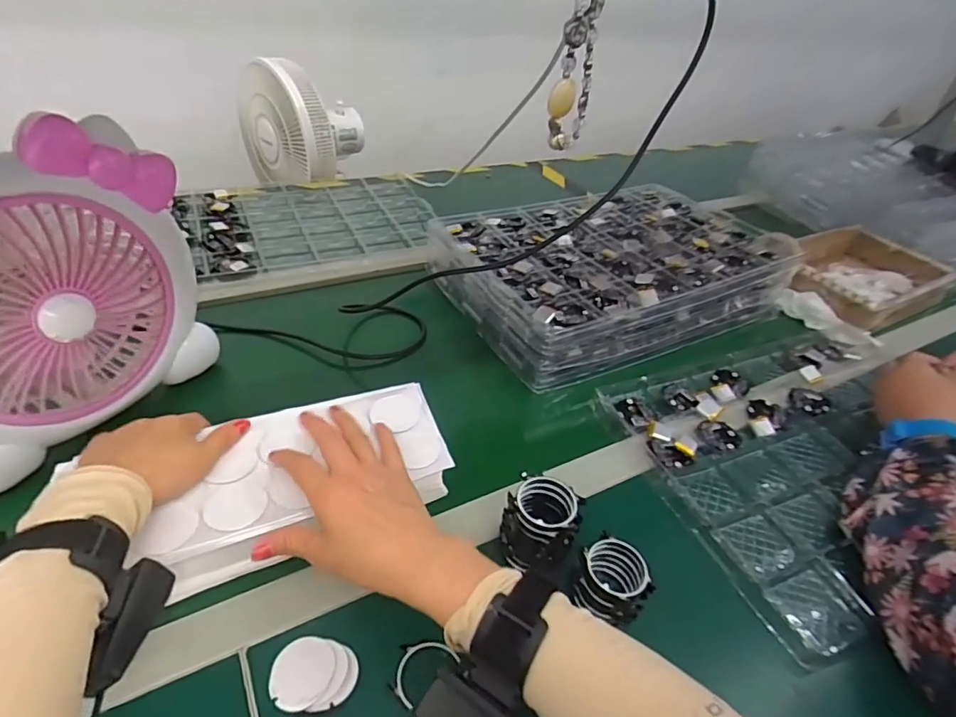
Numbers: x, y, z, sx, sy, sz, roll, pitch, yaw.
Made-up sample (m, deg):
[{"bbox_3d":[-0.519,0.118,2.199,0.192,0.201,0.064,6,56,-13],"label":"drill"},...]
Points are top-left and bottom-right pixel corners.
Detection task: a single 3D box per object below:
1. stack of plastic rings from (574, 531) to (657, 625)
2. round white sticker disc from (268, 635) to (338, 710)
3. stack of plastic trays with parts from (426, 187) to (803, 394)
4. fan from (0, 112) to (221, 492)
[{"bbox_3d":[0.104,0.171,0.410,0.052,0.040,0.045,29,44,24],"label":"stack of plastic rings"},{"bbox_3d":[-0.117,0.210,0.358,0.042,0.005,0.044,5,39,-4],"label":"round white sticker disc"},{"bbox_3d":[0.197,-0.142,0.776,0.472,0.078,0.310,-16,44,-26],"label":"stack of plastic trays with parts"},{"bbox_3d":[-0.356,-0.045,0.438,0.081,0.229,0.256,21,41,16],"label":"fan"}]

